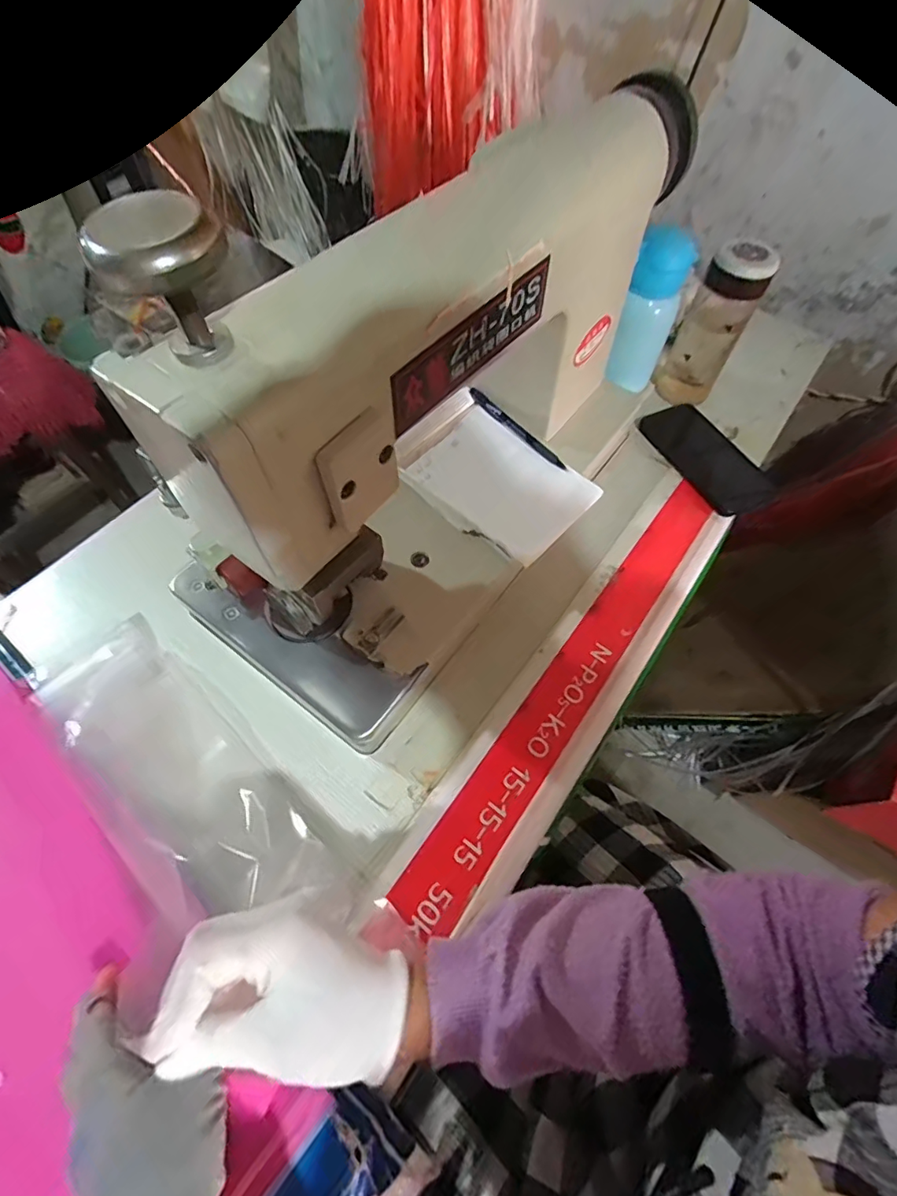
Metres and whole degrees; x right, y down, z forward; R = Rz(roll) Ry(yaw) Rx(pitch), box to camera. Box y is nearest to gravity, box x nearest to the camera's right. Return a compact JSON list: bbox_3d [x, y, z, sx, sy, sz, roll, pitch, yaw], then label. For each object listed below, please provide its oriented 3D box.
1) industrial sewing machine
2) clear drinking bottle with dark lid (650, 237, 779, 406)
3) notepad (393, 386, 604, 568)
[{"bbox_3d":[0.034,-0.160,0.433,0.243,0.312,0.523,38,67,17],"label":"industrial sewing machine"},{"bbox_3d":[0.310,-0.318,0.602,0.074,0.169,0.061,26,65,13],"label":"clear drinking bottle with dark lid"},{"bbox_3d":[0.043,-0.123,0.523,0.188,0.028,0.131,40,67,14],"label":"notepad"}]

